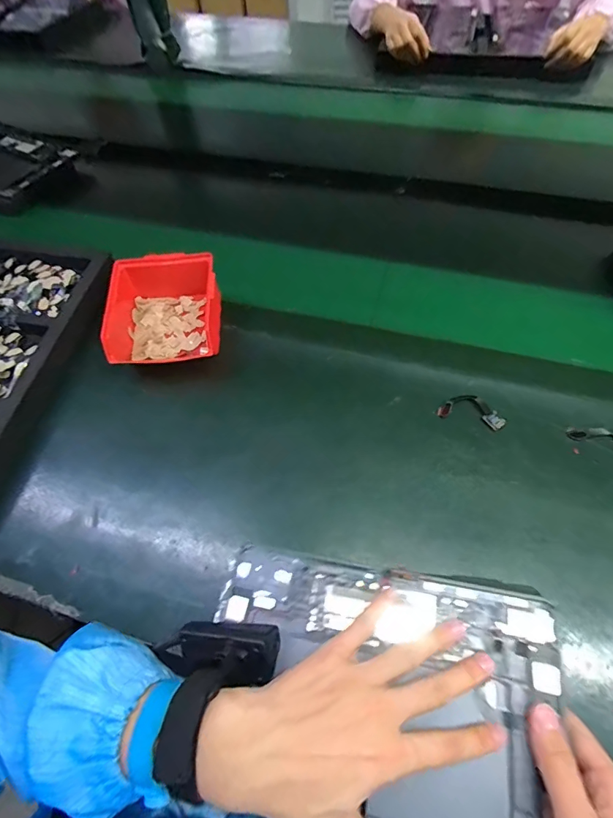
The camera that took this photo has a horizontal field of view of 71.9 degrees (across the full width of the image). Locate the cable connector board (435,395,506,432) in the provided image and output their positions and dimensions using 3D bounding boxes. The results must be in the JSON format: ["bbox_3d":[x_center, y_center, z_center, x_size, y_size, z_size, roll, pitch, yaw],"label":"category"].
[{"bbox_3d":[0.182,-0.002,0.465,0.071,0.014,0.037,13,60,10],"label":"cable connector board"}]

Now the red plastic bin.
[{"bbox_3d":[-0.166,-0.121,0.515,0.124,0.069,0.146,-2,58,1],"label":"red plastic bin"}]

